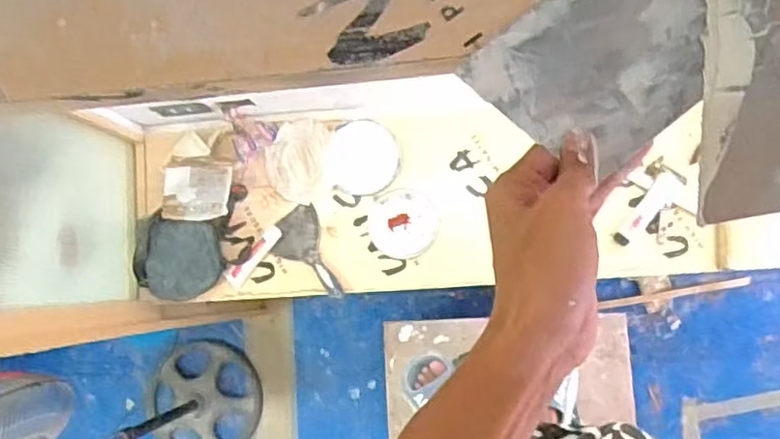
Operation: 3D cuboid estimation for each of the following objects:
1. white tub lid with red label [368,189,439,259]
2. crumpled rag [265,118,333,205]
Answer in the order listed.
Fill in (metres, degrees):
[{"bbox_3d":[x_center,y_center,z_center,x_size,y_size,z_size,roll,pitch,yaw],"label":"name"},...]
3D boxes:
[{"bbox_3d":[0.029,0.009,1.453,0.152,0.010,0.150,-1,84,7],"label":"white tub lid with red label"},{"bbox_3d":[-0.209,-0.137,1.486,0.142,0.017,0.188,5,85,8],"label":"crumpled rag"}]

